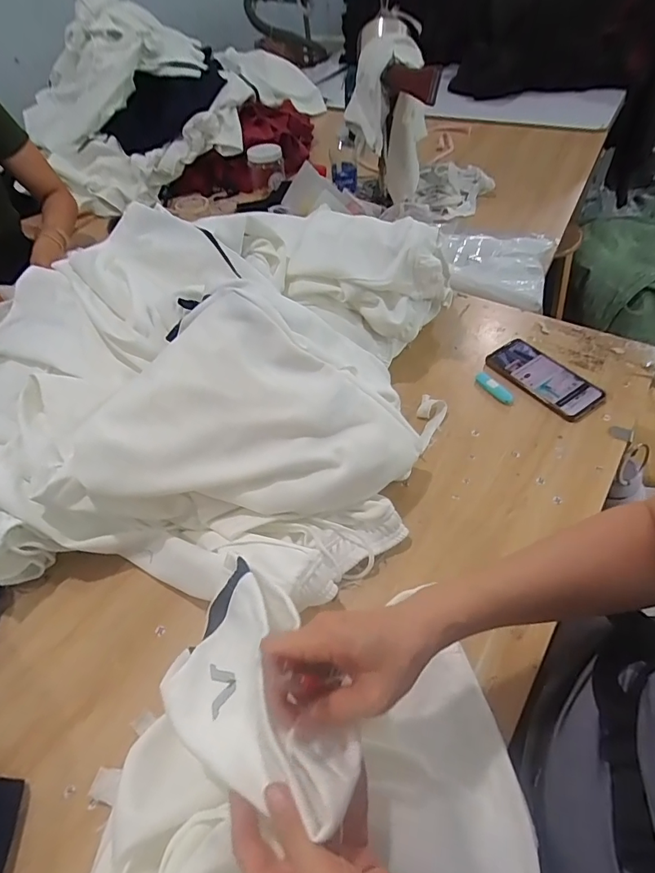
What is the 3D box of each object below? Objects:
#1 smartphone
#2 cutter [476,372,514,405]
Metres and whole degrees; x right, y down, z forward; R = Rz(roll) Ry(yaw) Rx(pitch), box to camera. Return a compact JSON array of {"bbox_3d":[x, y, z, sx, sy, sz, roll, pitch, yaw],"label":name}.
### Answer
[{"bbox_3d":[0.325,-0.090,0.687,0.079,0.018,0.172,-31,55,-19],"label":"smartphone"},{"bbox_3d":[0.249,-0.074,0.678,0.018,0.012,0.073,-25,53,-15],"label":"cutter"}]

